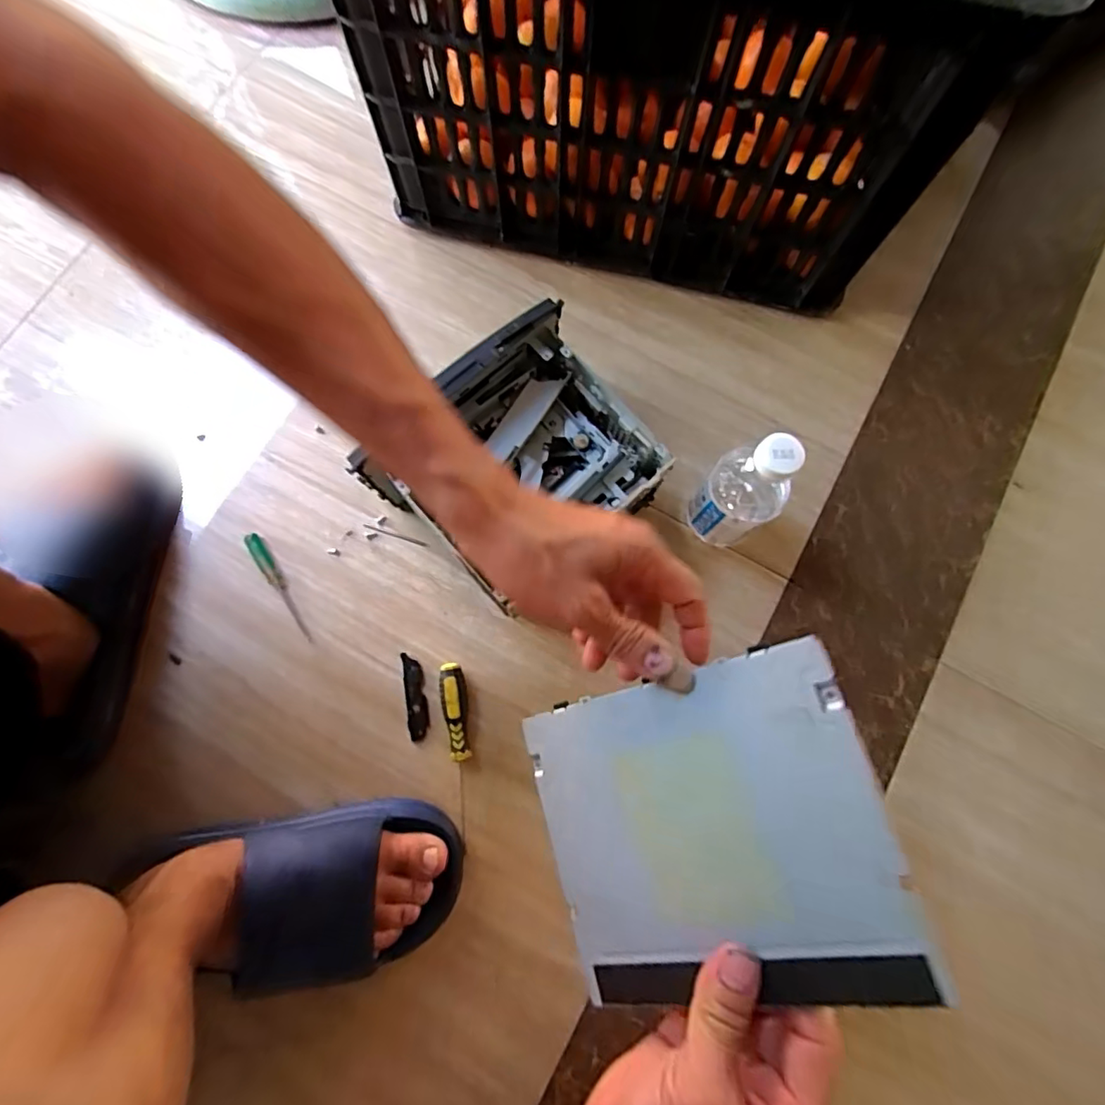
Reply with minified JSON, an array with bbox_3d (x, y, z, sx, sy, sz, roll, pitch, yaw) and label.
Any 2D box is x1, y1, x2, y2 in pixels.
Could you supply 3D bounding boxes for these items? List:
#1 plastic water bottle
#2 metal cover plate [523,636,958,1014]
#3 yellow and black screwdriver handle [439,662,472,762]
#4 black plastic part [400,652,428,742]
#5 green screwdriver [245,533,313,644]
[{"bbox_3d":[0.157,-0.053,0.469,0.062,0.167,0.064,44,80,9],"label":"plastic water bottle"},{"bbox_3d":[0.074,0.143,0.290,0.173,0.006,0.153,-24,72,28],"label":"metal cover plate"},{"bbox_3d":[-0.083,0.138,0.492,0.022,0.023,0.081,-8,77,-3],"label":"yellow and black screwdriver handle"},{"bbox_3d":[-0.123,0.129,0.505,0.018,0.005,0.075,-9,77,-3],"label":"black plastic part"},{"bbox_3d":[-0.252,0.033,0.522,0.016,0.010,0.115,-33,79,-8],"label":"green screwdriver"}]

